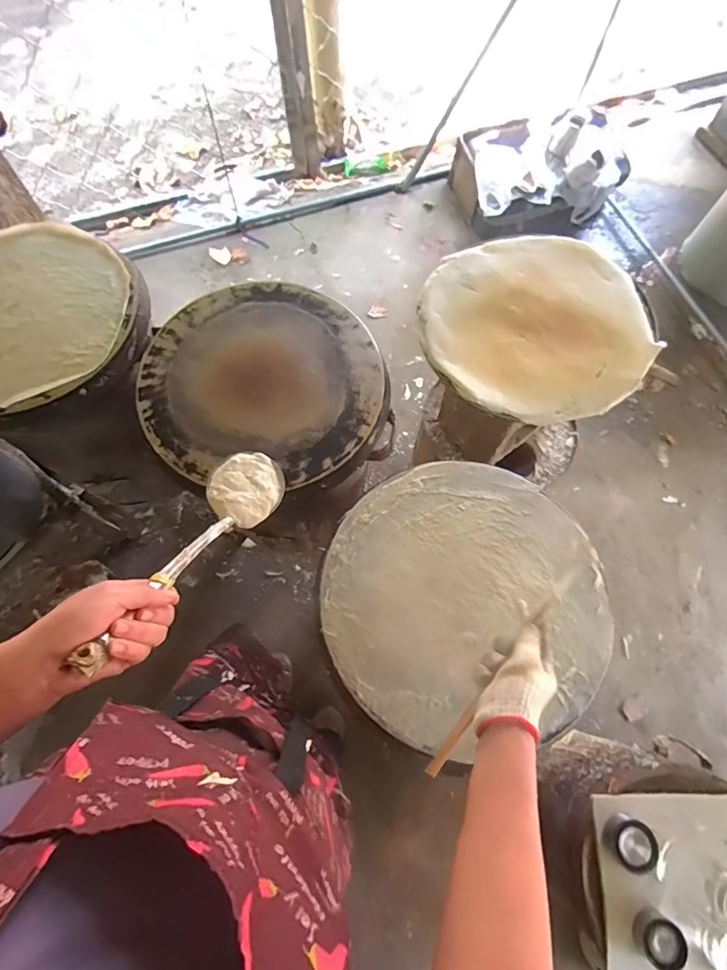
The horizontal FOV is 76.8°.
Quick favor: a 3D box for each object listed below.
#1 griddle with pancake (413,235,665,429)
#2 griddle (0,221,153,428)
[{"bbox_3d":[0.277,-0.269,0.755,0.344,0.037,0.360,0,70,1],"label":"griddle with pancake"},{"bbox_3d":[-0.576,-0.282,0.783,0.390,0.071,0.367,0,70,1],"label":"griddle"}]

